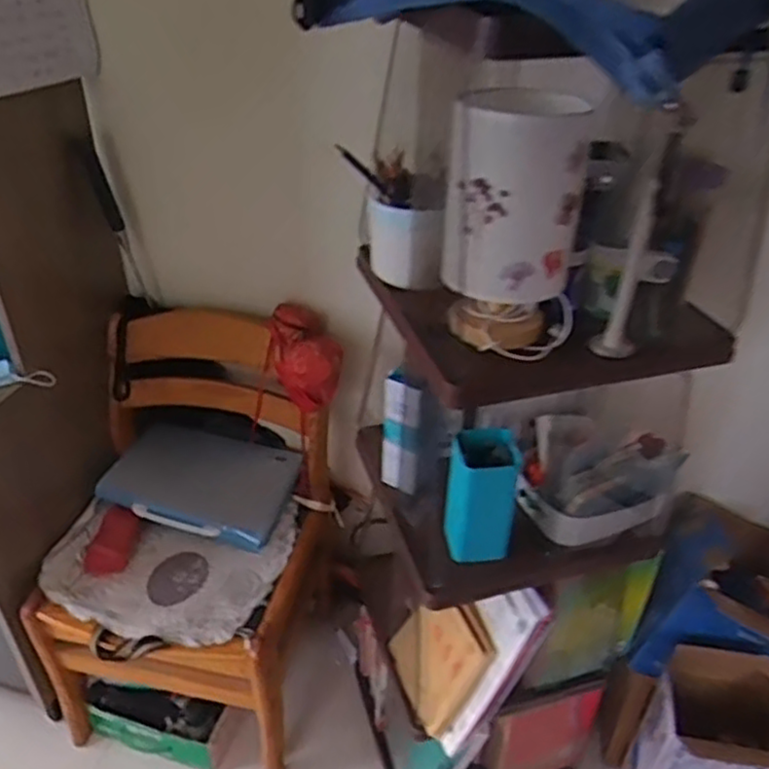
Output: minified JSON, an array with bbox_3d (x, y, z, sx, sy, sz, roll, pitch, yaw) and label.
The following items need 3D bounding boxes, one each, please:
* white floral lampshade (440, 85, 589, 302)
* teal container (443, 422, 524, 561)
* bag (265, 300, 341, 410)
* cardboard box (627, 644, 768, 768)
[{"bbox_3d":[0.125,-0.186,0.684,0.126,0.184,0.142,8,35,8],"label":"white floral lampshade"},{"bbox_3d":[0.127,0.146,0.920,0.087,0.170,0.076,6,35,5],"label":"teal container"},{"bbox_3d":[-0.148,-0.039,1.267,0.138,0.170,0.106,17,38,21],"label":"bag"},{"bbox_3d":[0.553,0.624,1.195,0.214,0.346,0.164,10,36,11],"label":"cardboard box"}]

